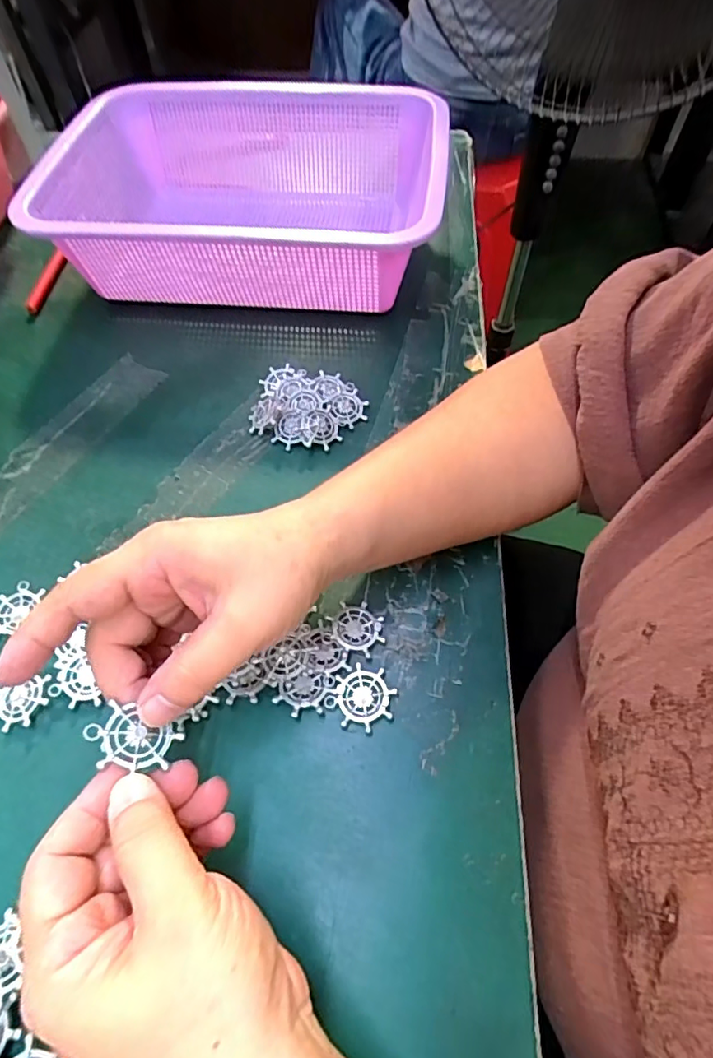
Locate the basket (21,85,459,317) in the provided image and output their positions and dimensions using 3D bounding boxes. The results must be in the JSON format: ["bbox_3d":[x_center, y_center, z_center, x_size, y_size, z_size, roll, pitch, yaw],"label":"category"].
[{"bbox_3d":[-0.079,-0.265,0.443,0.294,0.088,0.221,6,60,6],"label":"basket"}]

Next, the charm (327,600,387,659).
[{"bbox_3d":[0.001,0.053,0.295,0.026,0.006,0.030,-40,66,-19],"label":"charm"}]

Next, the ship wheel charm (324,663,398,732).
[{"bbox_3d":[0.002,0.085,0.277,0.032,0.006,0.030,10,60,9],"label":"ship wheel charm"}]

